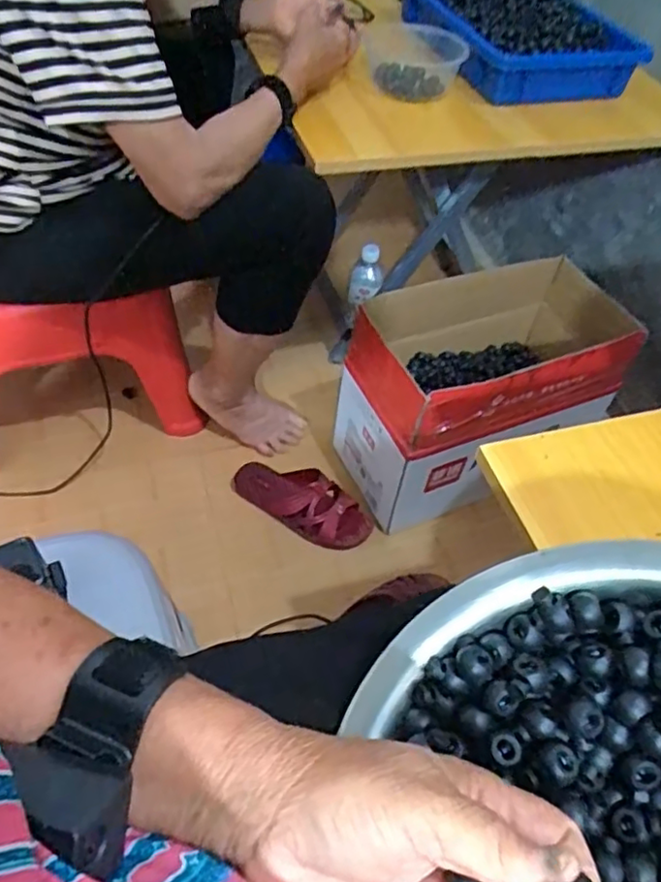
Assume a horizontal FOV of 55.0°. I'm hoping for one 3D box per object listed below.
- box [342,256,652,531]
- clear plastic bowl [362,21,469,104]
[{"bbox_3d":[0.242,-0.087,1.017,0.425,0.273,0.235,-19,55,-20],"label":"box"},{"bbox_3d":[0.124,-0.565,0.941,0.144,0.062,0.138,1,51,-5],"label":"clear plastic bowl"}]

